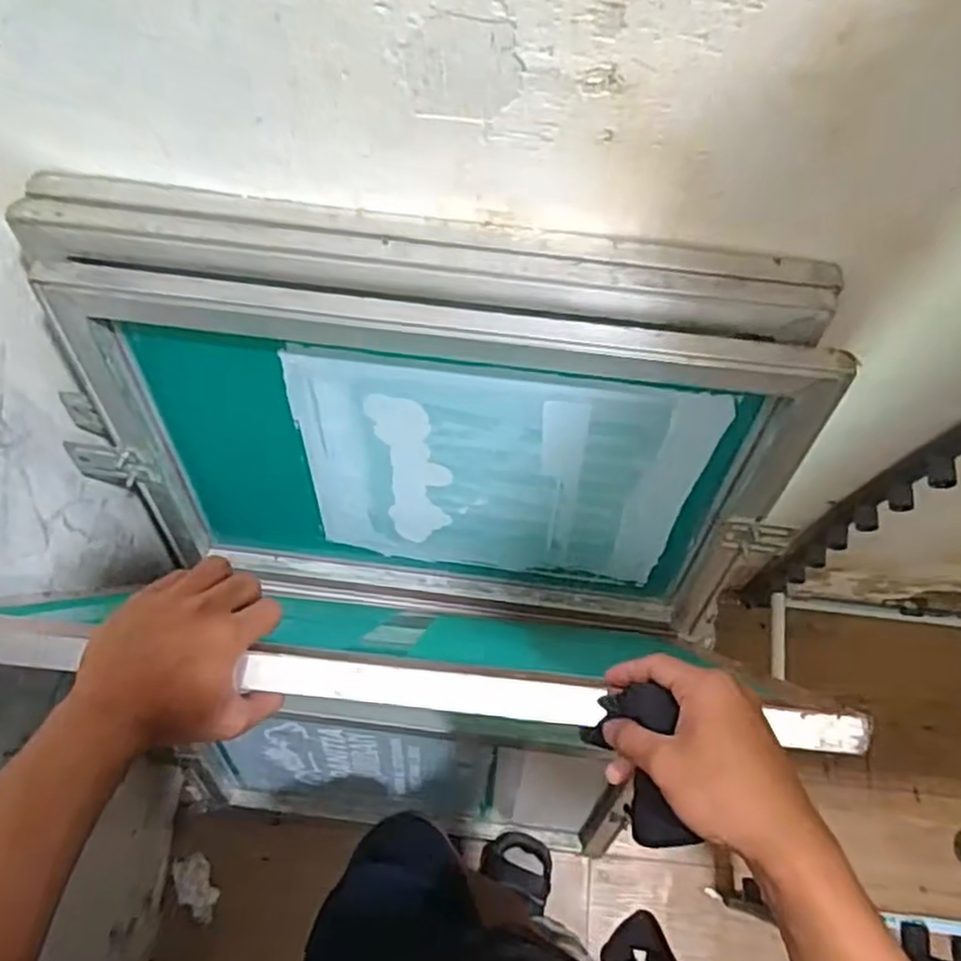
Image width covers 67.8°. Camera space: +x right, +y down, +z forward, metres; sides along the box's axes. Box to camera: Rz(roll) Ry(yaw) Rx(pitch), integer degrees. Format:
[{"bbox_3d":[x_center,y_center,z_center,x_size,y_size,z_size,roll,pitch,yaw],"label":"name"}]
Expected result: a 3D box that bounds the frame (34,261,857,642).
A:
[{"bbox_3d":[-0.045,0.006,0.764,0.668,0.484,0.045,7,52,2],"label":"frame"}]

